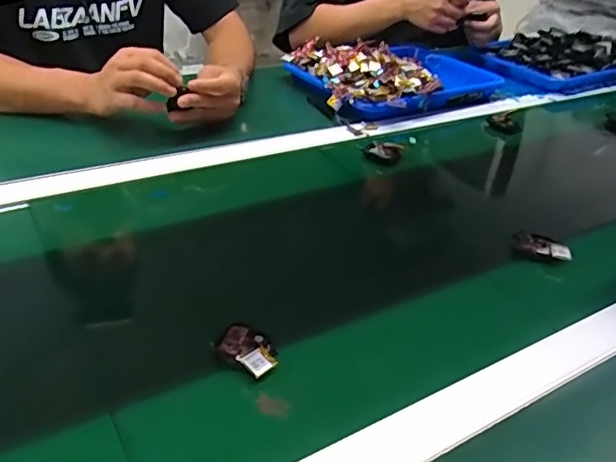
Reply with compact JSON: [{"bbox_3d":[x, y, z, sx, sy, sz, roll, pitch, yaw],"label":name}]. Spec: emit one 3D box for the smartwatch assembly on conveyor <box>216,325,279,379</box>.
[{"bbox_3d":[-0.046,0.094,0.437,0.052,0.016,0.036,24,39,27],"label":"smartwatch assembly on conveyor"}]

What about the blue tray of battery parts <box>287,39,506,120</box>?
[{"bbox_3d":[0.155,-0.276,0.970,0.346,0.076,0.254,-19,40,-29],"label":"blue tray of battery parts"}]

